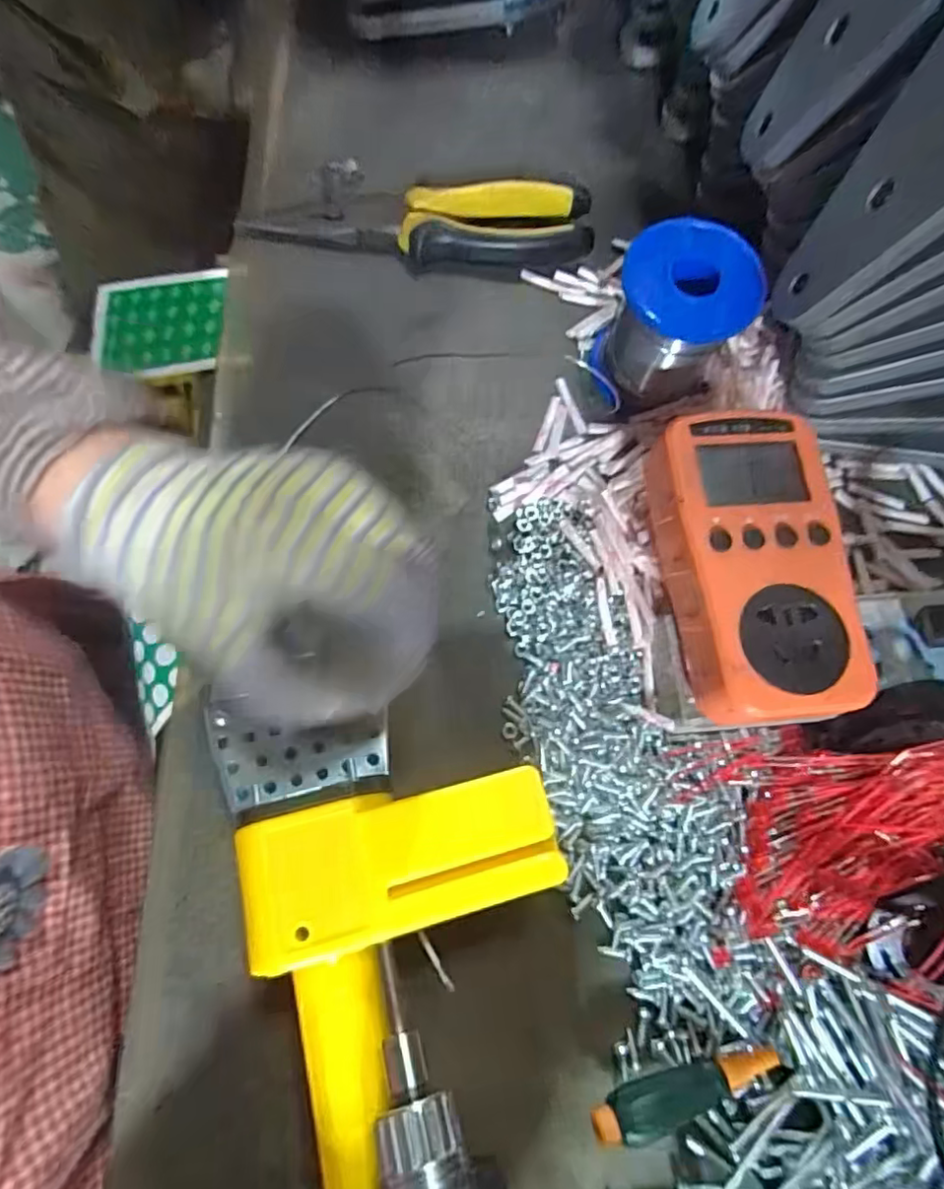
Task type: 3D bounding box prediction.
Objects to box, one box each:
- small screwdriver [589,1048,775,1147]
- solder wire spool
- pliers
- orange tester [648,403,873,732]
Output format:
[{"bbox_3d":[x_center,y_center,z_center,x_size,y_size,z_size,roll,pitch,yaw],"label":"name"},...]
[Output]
[{"bbox_3d":[0.081,0.186,0.221,0.075,0.011,0.016,-7,74,-16],"label":"small screwdriver"},{"bbox_3d":[0.095,-0.130,0.283,0.061,0.058,0.059,0,74,0],"label":"solder wire spool"},{"bbox_3d":[-0.027,-0.210,0.322,0.181,0.018,0.060,8,74,3],"label":"pliers"},{"bbox_3d":[0.111,-0.013,0.232,0.067,0.026,0.121,-5,74,-6],"label":"orange tester"}]

